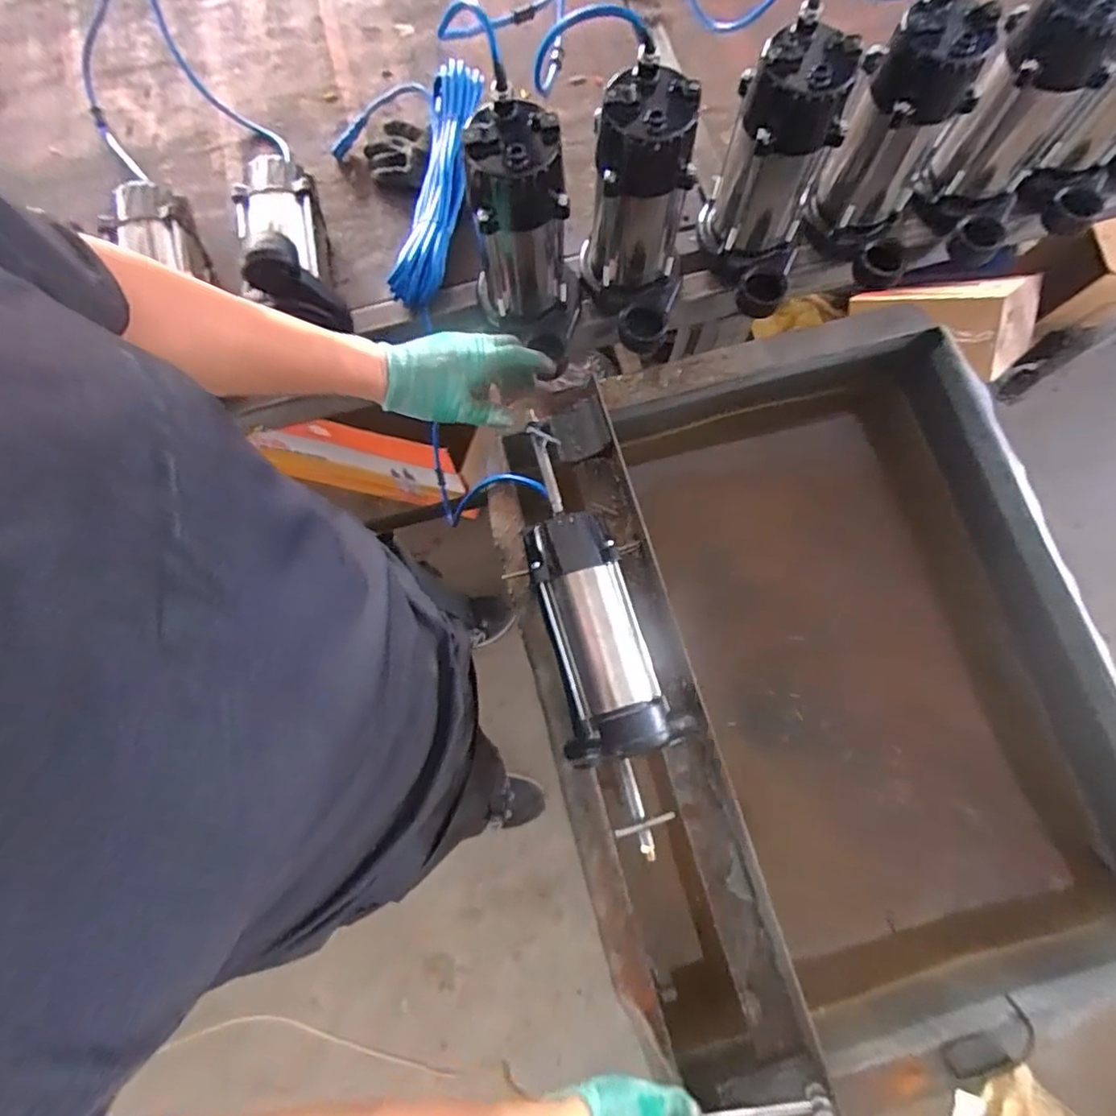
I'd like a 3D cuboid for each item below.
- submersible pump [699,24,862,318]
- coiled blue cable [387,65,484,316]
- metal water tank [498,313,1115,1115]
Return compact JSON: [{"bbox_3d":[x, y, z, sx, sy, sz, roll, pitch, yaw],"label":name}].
[{"bbox_3d":[0.224,-0.392,0.650,0.109,0.226,0.131,9,76,3],"label":"submersible pump"},{"bbox_3d":[-0.145,-0.469,0.758,0.066,0.039,0.326,8,76,3],"label":"coiled blue cable"},{"bbox_3d":[0.295,0.130,0.733,0.600,0.254,0.745,-15,76,-3],"label":"metal water tank"}]

